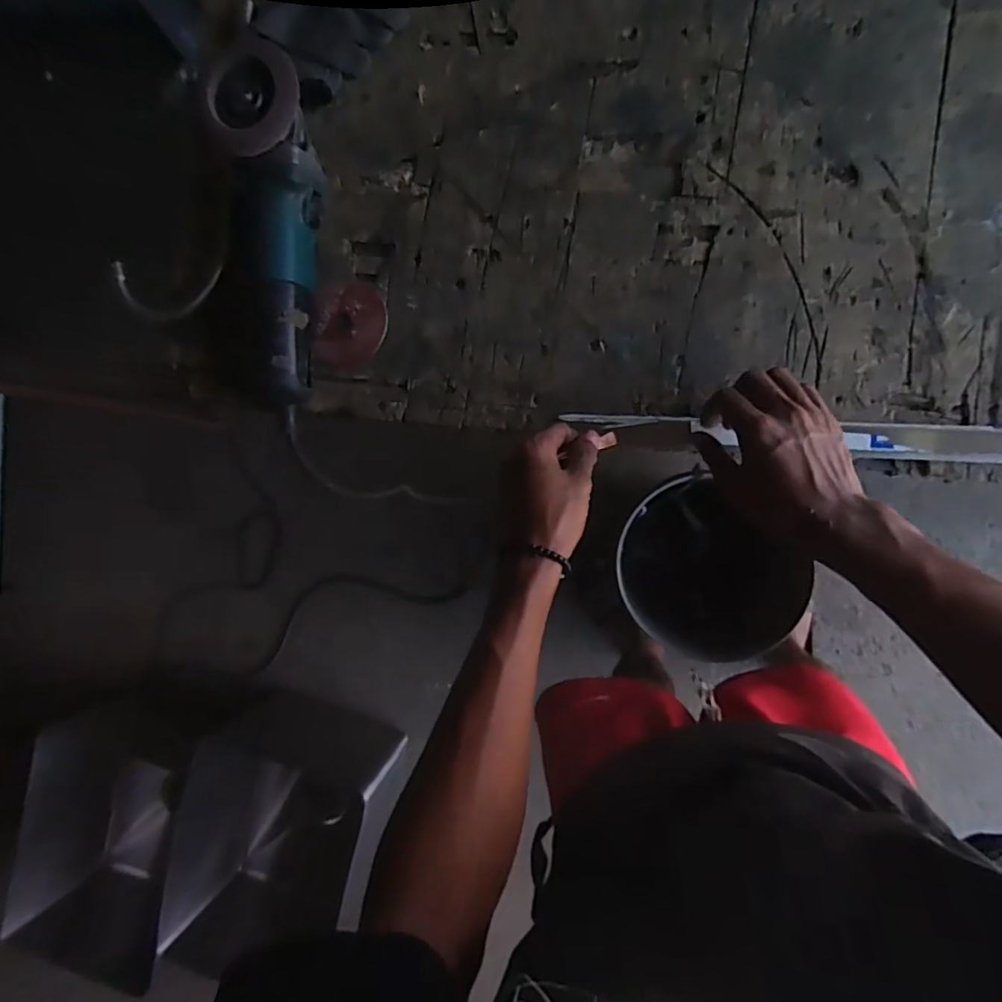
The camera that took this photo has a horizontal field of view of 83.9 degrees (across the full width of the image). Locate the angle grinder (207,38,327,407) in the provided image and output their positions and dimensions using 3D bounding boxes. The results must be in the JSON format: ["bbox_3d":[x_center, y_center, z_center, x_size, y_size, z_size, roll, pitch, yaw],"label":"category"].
[{"bbox_3d":[-0.215,-0.235,0.509,0.089,0.102,0.281,6,92,9],"label":"angle grinder"}]

